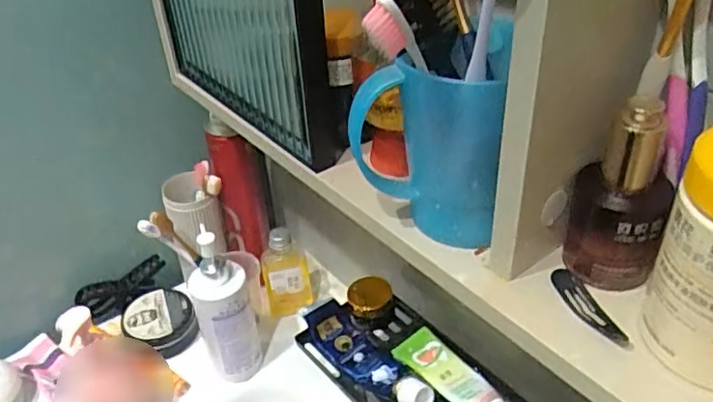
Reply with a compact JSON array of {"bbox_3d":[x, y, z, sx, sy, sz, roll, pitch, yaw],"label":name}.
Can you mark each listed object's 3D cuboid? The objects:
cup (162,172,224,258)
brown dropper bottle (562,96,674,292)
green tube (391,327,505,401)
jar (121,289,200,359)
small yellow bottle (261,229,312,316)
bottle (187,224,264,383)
[{"bbox_3d":[-0.193,0.023,0.723,0.059,0.089,0.067,-24,41,-25],"label":"cup"},{"bbox_3d":[0.135,-0.002,0.314,0.045,0.096,0.032,13,39,21],"label":"brown dropper bottle"},{"bbox_3d":[0.085,0.161,0.549,0.042,0.022,0.134,-25,41,-26],"label":"green tube"},{"bbox_3d":[-0.232,0.145,0.730,0.080,0.039,0.080,-3,36,2],"label":"jar"},{"bbox_3d":[-0.082,0.084,0.739,0.061,0.112,0.046,-10,37,-8],"label":"small yellow bottle"},{"bbox_3d":[-0.137,0.115,0.641,0.057,0.178,0.049,-15,38,-15],"label":"bottle"}]

